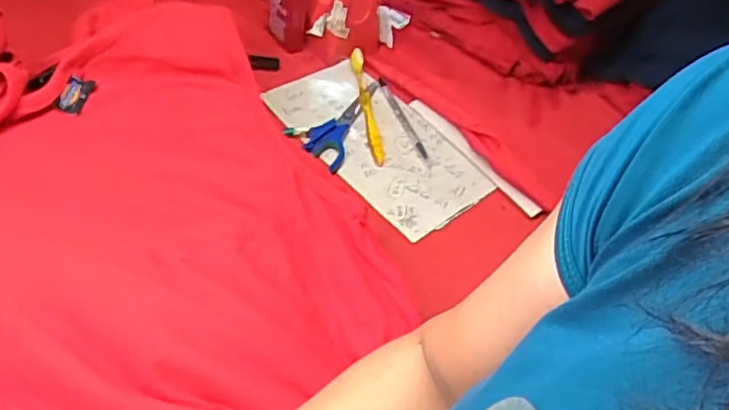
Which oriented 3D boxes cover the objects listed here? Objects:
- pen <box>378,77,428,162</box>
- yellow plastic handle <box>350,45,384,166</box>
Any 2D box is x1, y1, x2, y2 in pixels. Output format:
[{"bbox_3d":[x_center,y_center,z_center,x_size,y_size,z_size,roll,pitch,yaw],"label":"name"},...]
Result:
[{"bbox_3d":[0.043,-0.103,0.751,0.012,0.014,0.135,-12,48,-19],"label":"pen"},{"bbox_3d":[0.003,-0.119,0.753,0.018,0.017,0.190,-2,45,-10],"label":"yellow plastic handle"}]

